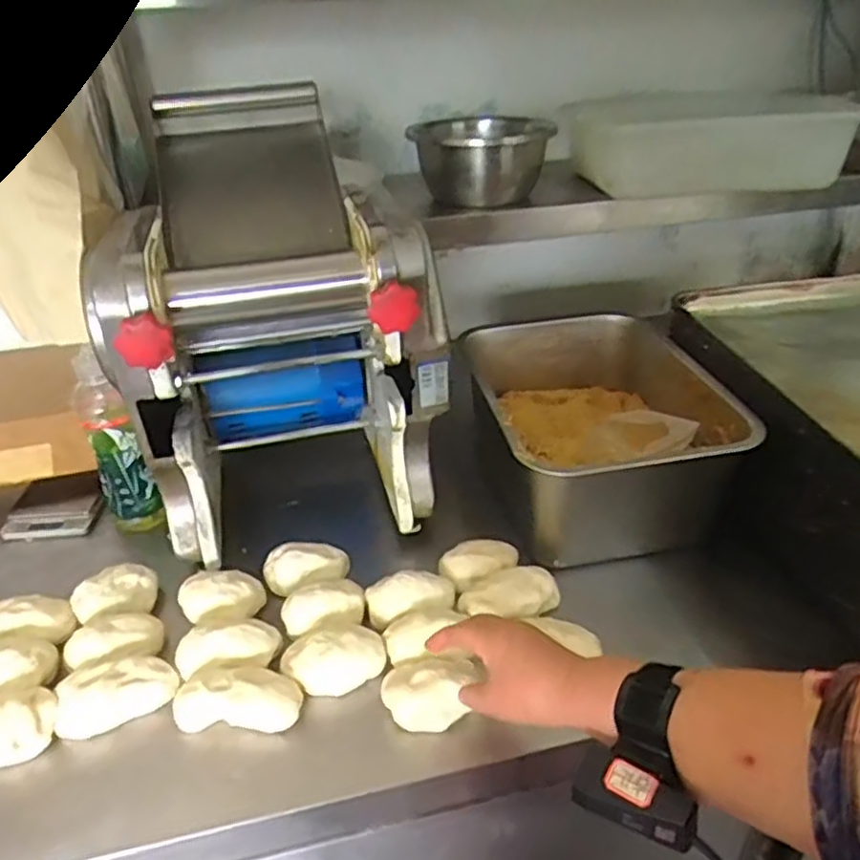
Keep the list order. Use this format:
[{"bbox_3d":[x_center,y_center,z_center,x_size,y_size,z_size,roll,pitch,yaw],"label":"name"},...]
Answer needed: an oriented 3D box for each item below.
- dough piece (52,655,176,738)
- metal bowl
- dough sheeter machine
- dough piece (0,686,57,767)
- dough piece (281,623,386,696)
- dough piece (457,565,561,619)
[{"bbox_3d":[-0.281,0.237,0.630,0.099,0.044,0.050,-15,35,-19],"label":"dough piece"},{"bbox_3d":[0.062,-0.351,0.919,0.156,0.089,0.156,-6,33,-7],"label":"metal bowl"},{"bbox_3d":[-0.161,-0.107,0.765,0.305,0.393,0.344,-8,33,-10],"label":"dough sheeter machine"},{"bbox_3d":[-0.371,0.258,0.603,0.097,0.047,0.061,-7,33,-9],"label":"dough piece"},{"bbox_3d":[-0.089,0.207,0.648,0.092,0.040,0.061,-13,34,-17],"label":"dough piece"},{"bbox_3d":[0.080,0.162,0.700,0.101,0.030,0.045,-4,33,-3],"label":"dough piece"}]

